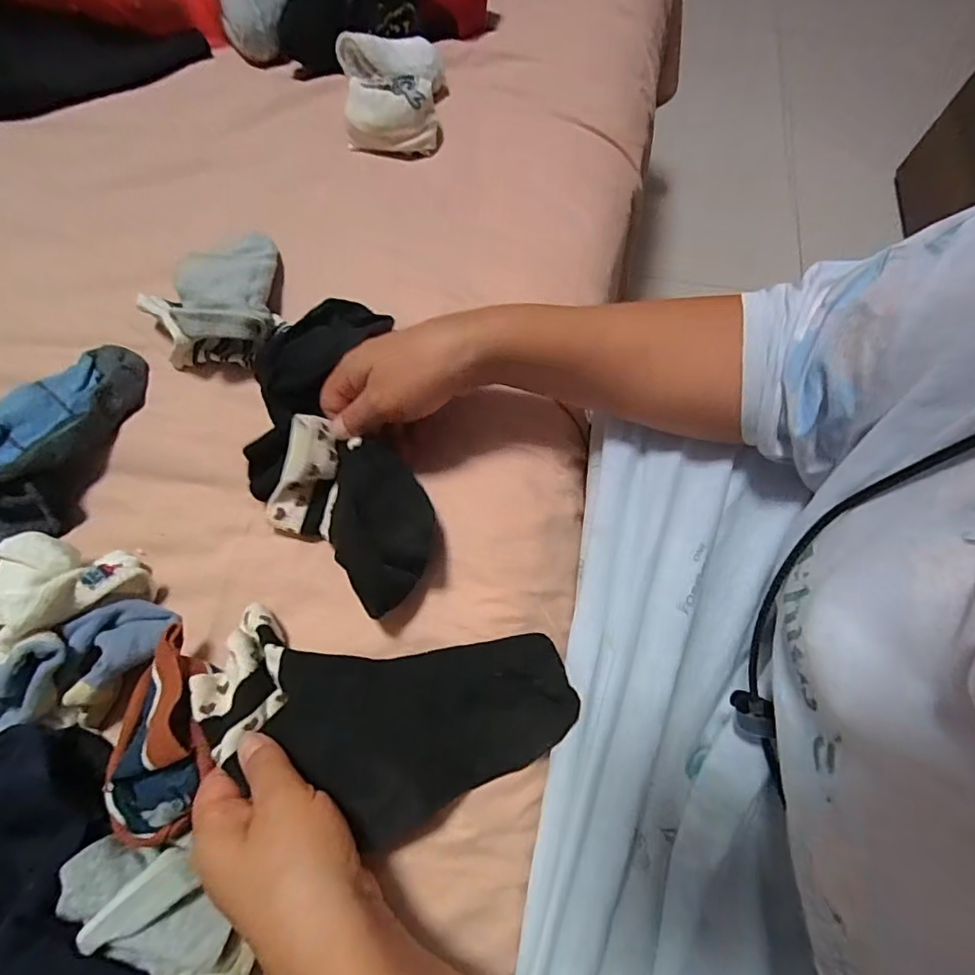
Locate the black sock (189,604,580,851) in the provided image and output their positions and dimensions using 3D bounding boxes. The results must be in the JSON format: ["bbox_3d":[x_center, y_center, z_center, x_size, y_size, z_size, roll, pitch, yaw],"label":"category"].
[{"bbox_3d":[-0.054,0.135,0.299,0.210,0.044,0.108,7,69,-10],"label":"black sock"}]

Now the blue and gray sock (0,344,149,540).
[{"bbox_3d":[-0.298,-0.038,0.351,0.063,0.047,0.156,12,69,4],"label":"blue and gray sock"}]

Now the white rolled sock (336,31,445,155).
[{"bbox_3d":[-0.084,-0.362,0.478,0.093,0.047,0.091,-8,68,-4],"label":"white rolled sock"}]

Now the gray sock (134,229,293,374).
[{"bbox_3d":[-0.202,-0.150,0.389,0.081,0.057,0.119,-8,68,-4],"label":"gray sock"}]

